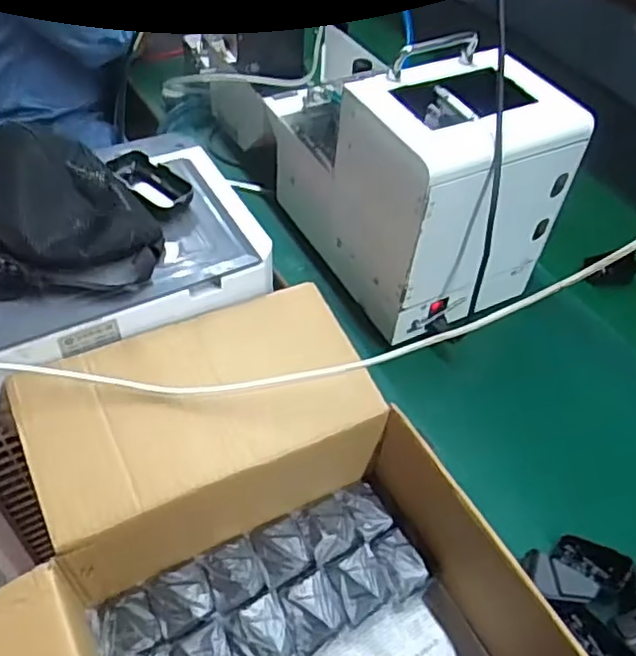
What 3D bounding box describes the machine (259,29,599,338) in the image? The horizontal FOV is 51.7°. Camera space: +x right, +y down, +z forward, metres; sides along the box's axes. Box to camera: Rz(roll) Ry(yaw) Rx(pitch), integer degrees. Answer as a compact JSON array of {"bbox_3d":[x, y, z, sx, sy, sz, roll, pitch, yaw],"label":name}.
[{"bbox_3d":[0.112,-0.209,0.837,0.211,0.289,0.374,-18,54,-19],"label":"machine"}]

